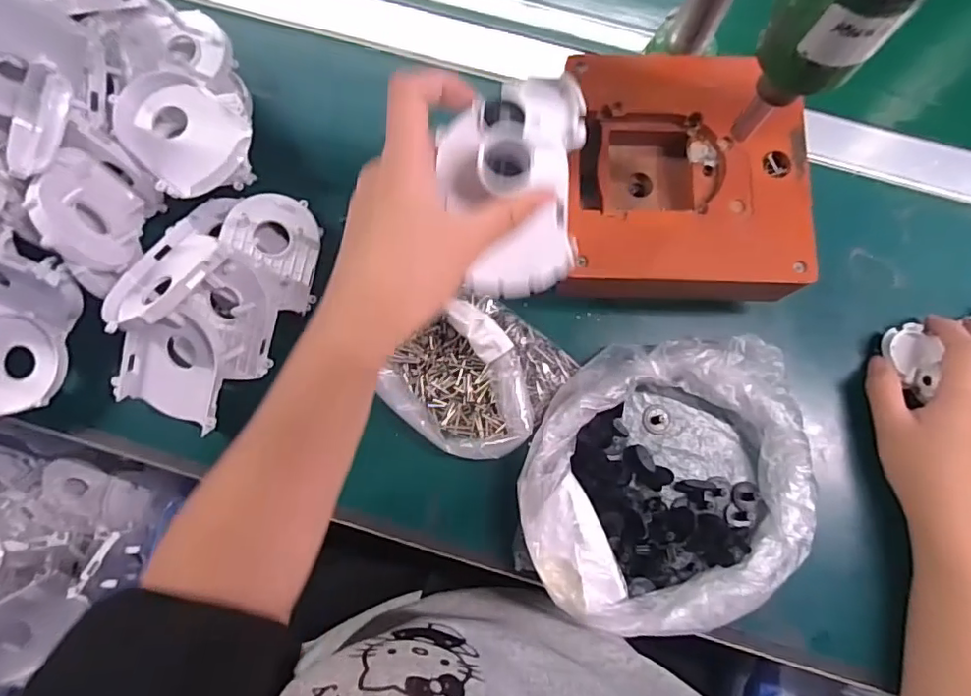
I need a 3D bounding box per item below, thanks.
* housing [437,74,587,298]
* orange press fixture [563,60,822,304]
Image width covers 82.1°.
[{"bbox_3d":[0.014,-0.079,0.267,0.067,0.030,0.106,2,96,-8],"label":"housing"},{"bbox_3d":[0.125,-0.104,0.379,0.154,0.075,0.162,6,80,1],"label":"orange press fixture"}]

